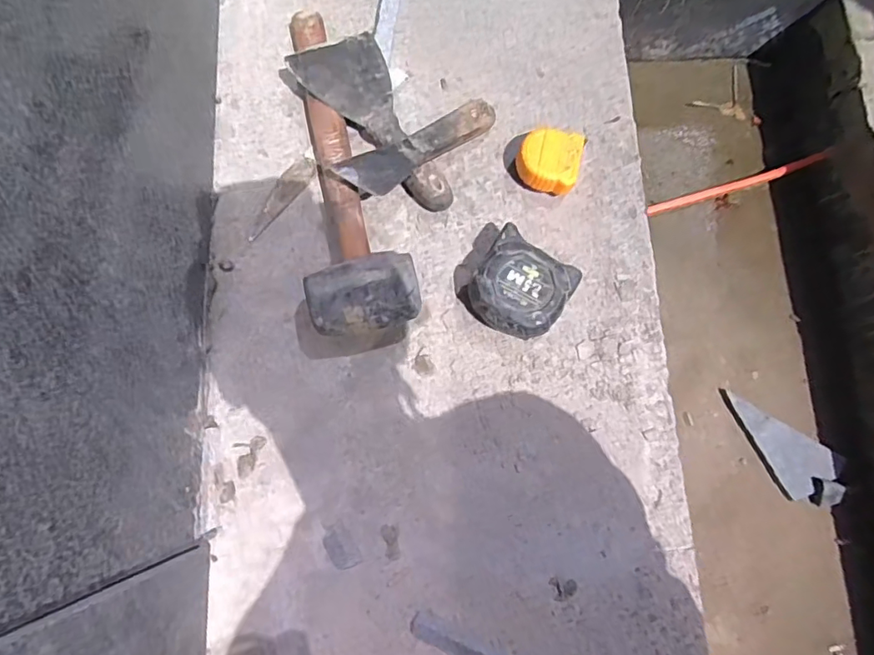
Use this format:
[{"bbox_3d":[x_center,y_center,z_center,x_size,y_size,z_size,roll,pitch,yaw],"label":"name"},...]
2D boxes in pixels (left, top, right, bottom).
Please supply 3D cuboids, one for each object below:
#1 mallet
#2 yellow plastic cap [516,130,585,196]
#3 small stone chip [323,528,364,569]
[{"bbox_3d":[-0.093,-0.158,0.500,0.096,0.066,0.349,-12,79,-3],"label":"mallet"},{"bbox_3d":[0.106,-0.158,0.511,0.056,0.033,0.060,19,79,4],"label":"yellow plastic cap"},{"bbox_3d":[-0.081,0.189,0.458,0.024,0.007,0.035,-32,80,-6],"label":"small stone chip"}]

